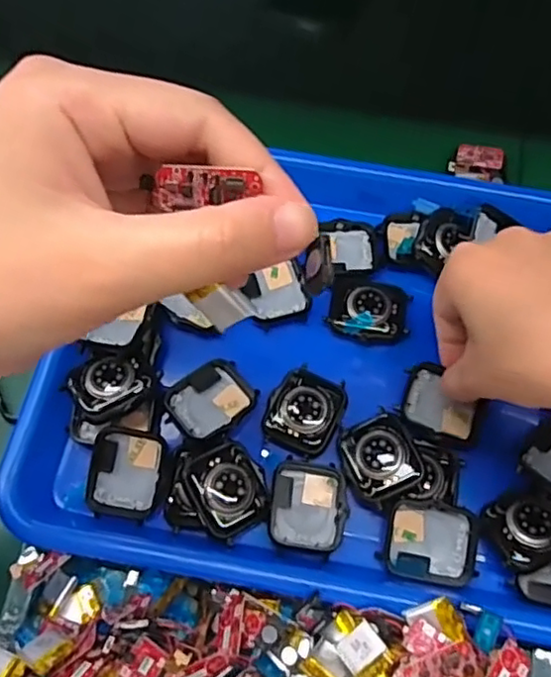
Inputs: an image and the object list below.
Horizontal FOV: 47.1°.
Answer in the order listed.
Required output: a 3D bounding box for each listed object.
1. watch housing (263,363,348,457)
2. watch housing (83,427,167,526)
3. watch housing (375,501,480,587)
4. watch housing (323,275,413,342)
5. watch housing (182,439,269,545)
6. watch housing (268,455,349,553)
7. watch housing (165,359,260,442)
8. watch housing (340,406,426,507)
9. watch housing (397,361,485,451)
[{"bbox_3d":[0.016,0.036,0.329,0.037,0.006,0.044,21,66,9],"label":"watch housing"},{"bbox_3d":[-0.075,0.067,0.317,0.035,0.012,0.041,11,82,-11],"label":"watch housing"},{"bbox_3d":[0.075,0.098,0.304,0.043,0.013,0.035,10,65,4],"label":"watch housing"},{"bbox_3d":[0.053,-0.017,0.354,0.044,0.007,0.036,17,65,8],"label":"watch housing"},{"bbox_3d":[-0.024,0.073,0.308,0.035,0.013,0.039,-36,70,-16],"label":"watch housing"},{"bbox_3d":[0.016,0.082,0.312,0.036,0.008,0.043,6,64,2],"label":"watch housing"},{"bbox_3d":[-0.033,0.034,0.333,0.042,0.009,0.037,-39,71,-17],"label":"watch housing"},{"bbox_3d":[0.053,0.059,0.315,0.035,0.012,0.040,-23,67,-11],"label":"watch housing"},{"bbox_3d":[0.087,0.035,0.328,0.043,0.013,0.035,17,65,8],"label":"watch housing"}]

